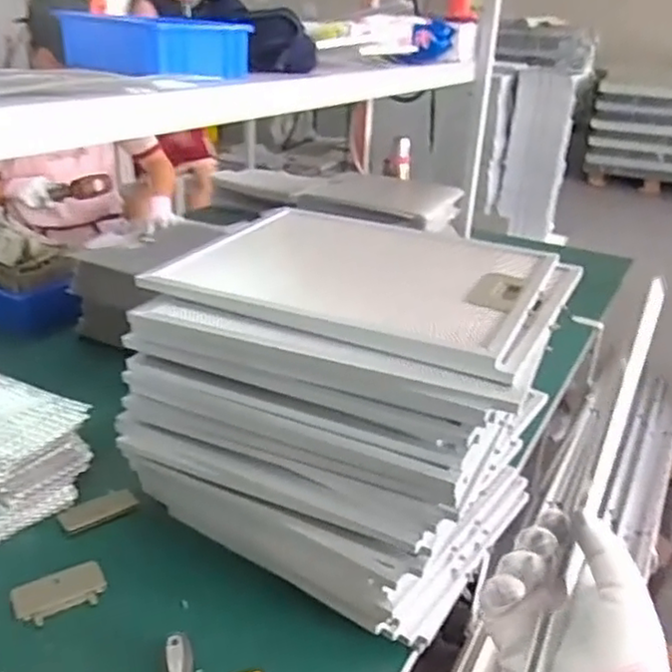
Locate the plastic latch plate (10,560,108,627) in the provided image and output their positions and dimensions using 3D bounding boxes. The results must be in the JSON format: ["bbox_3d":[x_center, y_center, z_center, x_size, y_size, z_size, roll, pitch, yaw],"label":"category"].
[{"bbox_3d":[-0.284,0.262,0.696,0.088,0.004,0.056,-13,30,-29],"label":"plastic latch plate"}]

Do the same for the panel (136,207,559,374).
[{"bbox_3d":[0.035,-0.071,0.687,0.334,0.023,0.291,14,28,21],"label":"panel"}]

